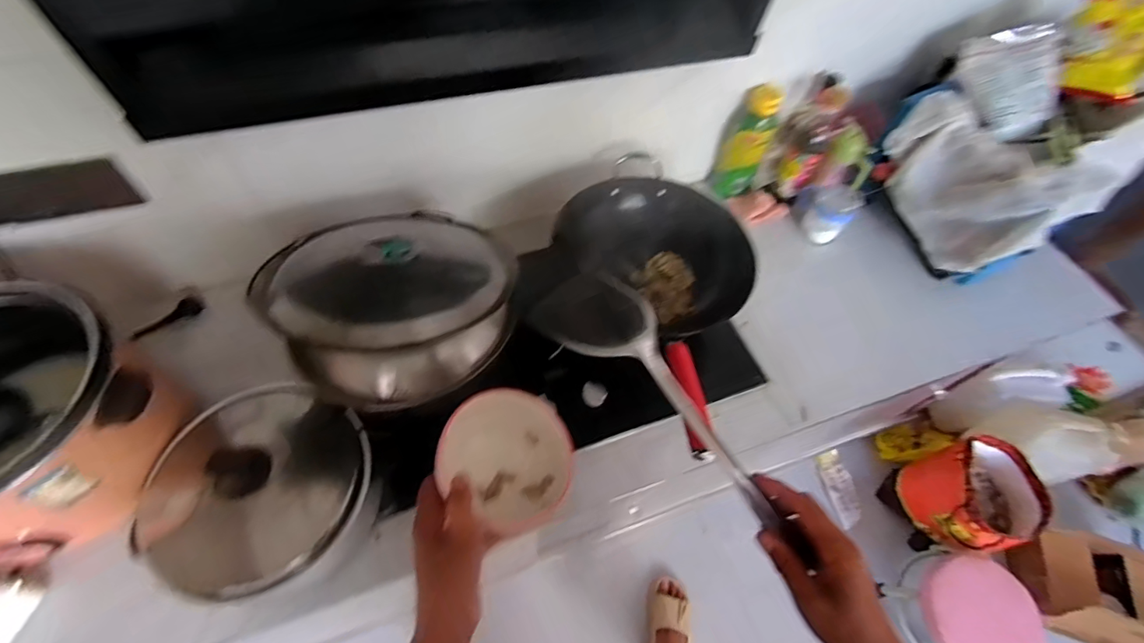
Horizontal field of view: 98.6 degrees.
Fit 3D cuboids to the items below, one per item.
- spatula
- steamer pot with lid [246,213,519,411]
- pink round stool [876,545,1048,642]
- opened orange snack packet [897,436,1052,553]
[{"bbox_3d":[0.096,0.084,0.466,0.103,0.048,0.323,-36,81,-24],"label":"spatula"},{"bbox_3d":[-0.239,-0.040,0.693,0.320,0.140,0.290,-25,63,-19],"label":"steamer pot with lid"},{"bbox_3d":[0.974,0.725,1.230,0.231,0.208,0.246,-28,64,-20],"label":"pink round stool"},{"bbox_3d":[1.087,0.481,1.344,0.234,0.228,0.254,-11,59,-12],"label":"opened orange snack packet"}]

